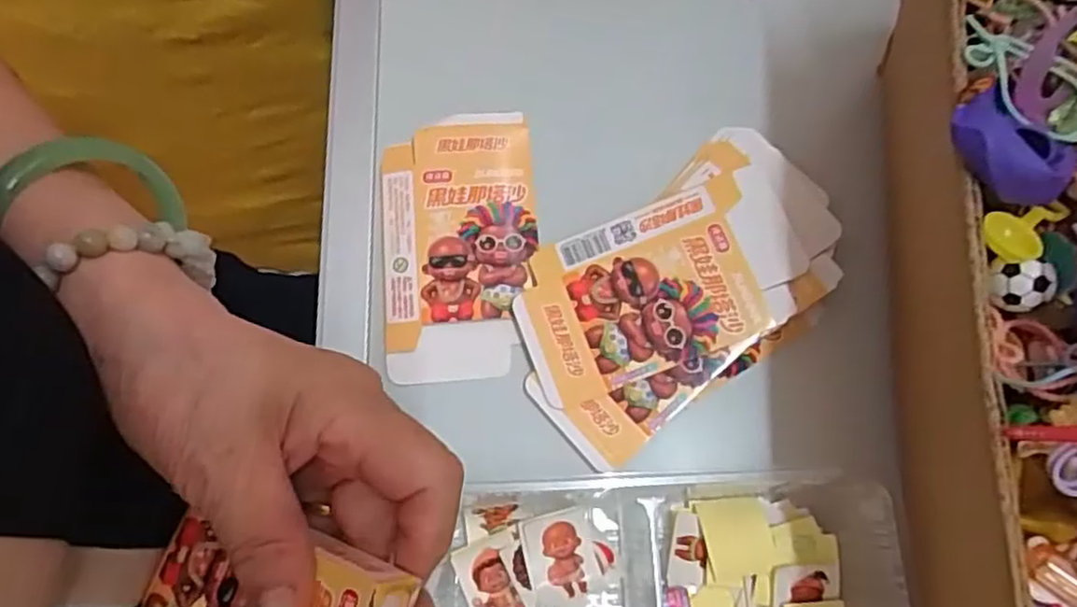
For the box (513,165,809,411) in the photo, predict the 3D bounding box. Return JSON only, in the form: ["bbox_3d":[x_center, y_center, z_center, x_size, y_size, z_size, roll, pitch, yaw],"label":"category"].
[{"bbox_3d":[0.063,-0.008,0.364,0.147,0.008,0.084,-21,75,2],"label":"box"}]

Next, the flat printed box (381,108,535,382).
[{"bbox_3d":[-0.043,-0.032,0.383,0.082,0.011,0.145,-4,74,-2],"label":"flat printed box"}]

